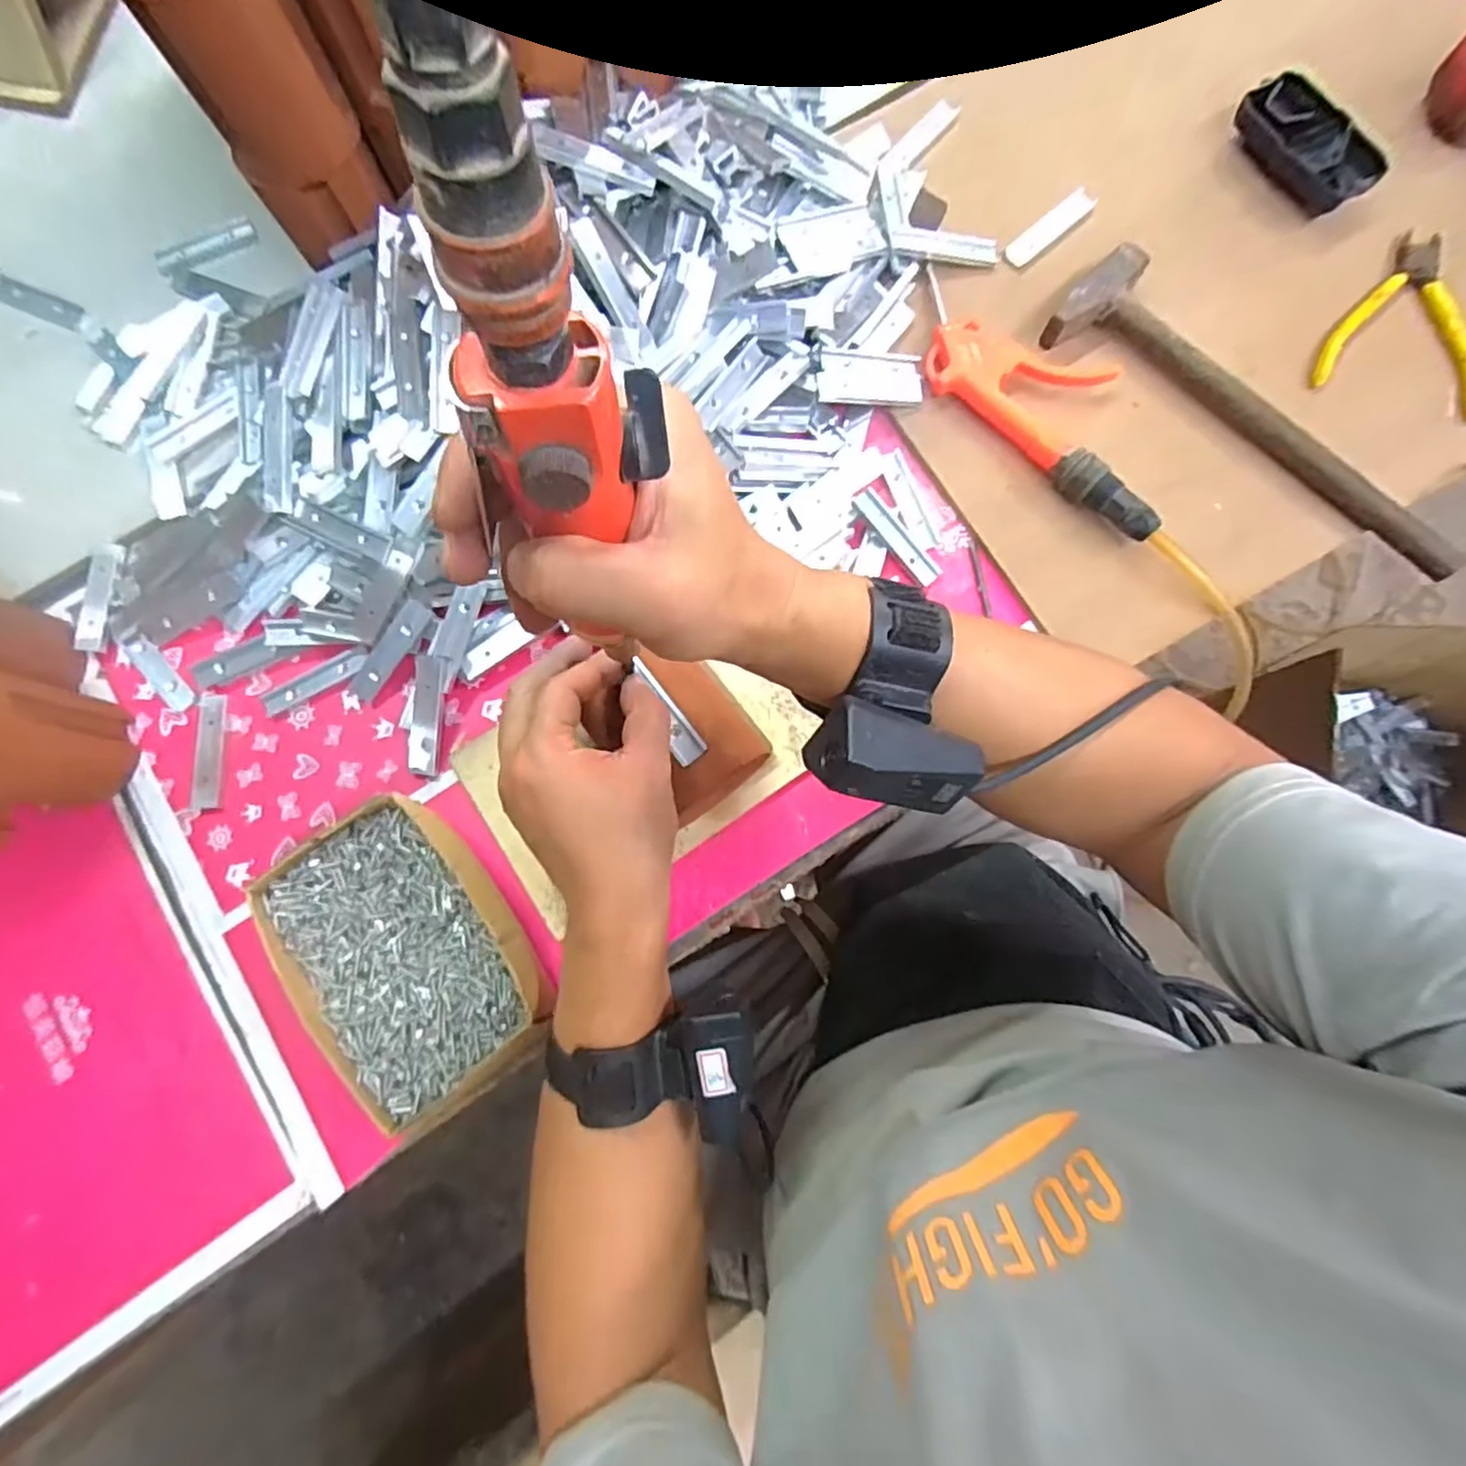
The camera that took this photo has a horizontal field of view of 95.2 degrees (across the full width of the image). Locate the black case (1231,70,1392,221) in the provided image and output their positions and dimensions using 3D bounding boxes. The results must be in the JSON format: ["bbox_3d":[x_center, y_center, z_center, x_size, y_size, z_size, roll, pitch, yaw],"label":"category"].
[{"bbox_3d":[0.425,-0.436,0.496,0.051,0.028,0.106,-38,83,-4],"label":"black case"}]

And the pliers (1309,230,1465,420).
[{"bbox_3d":[0.491,-0.300,0.479,0.108,0.020,0.140,21,83,4],"label":"pliers"}]

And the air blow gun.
[{"bbox_3d":[0.217,-0.241,0.472,0.084,0.029,0.241,-43,83,-4],"label":"air blow gun"}]

